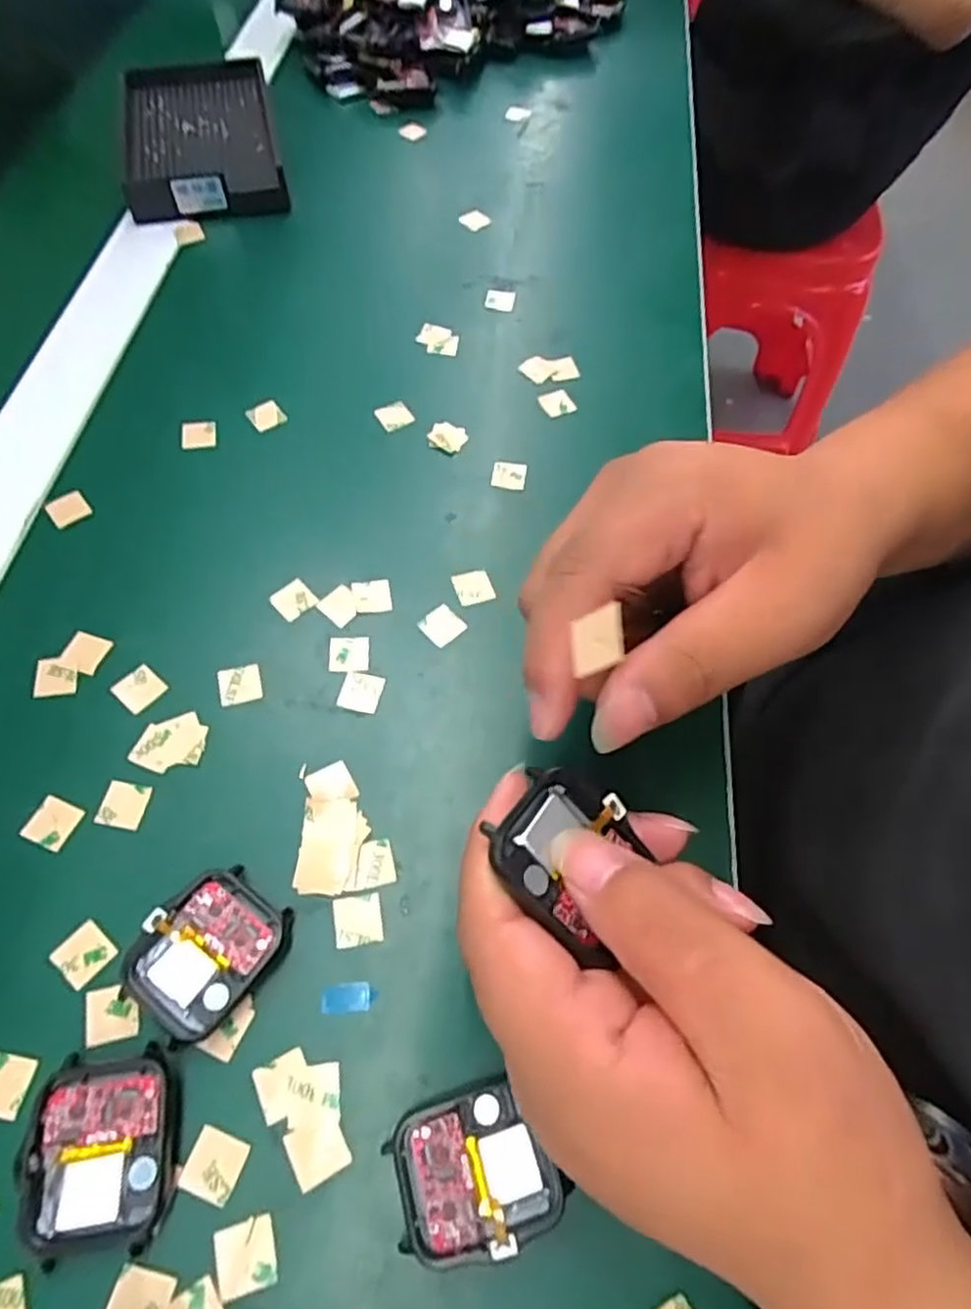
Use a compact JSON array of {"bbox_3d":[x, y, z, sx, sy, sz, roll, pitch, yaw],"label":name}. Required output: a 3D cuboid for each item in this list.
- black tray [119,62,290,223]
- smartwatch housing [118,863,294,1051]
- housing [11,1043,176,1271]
[{"bbox_3d":[-0.177,-0.319,0.439,0.090,0.026,0.141,-11,62,-9],"label":"black tray"},{"bbox_3d":[-0.087,0.094,0.222,0.038,0.012,0.046,32,64,14],"label":"smartwatch housing"},{"bbox_3d":[-0.107,0.138,0.198,0.038,0.010,0.046,-5,61,-6],"label":"housing"}]

